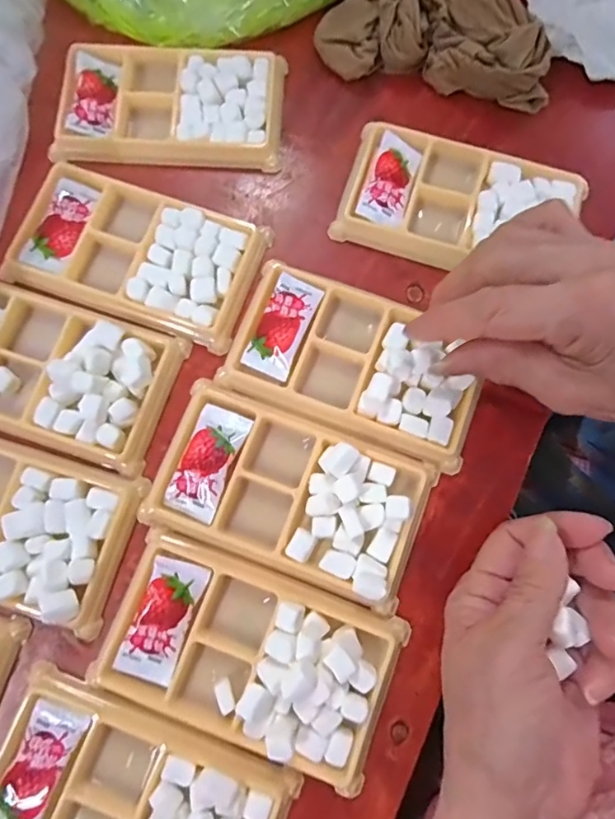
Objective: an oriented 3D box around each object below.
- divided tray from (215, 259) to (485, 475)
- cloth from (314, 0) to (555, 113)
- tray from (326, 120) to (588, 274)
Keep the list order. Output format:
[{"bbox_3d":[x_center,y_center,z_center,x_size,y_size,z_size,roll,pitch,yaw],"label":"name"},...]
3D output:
[{"bbox_3d":[0.028,-0.028,0.275,0.131,0.020,0.074,22,77,4],"label":"divided tray"},{"bbox_3d":[0.081,-0.241,0.313,0.136,0.043,0.082,12,77,2],"label":"cloth"},{"bbox_3d":[0.087,-0.118,0.303,0.129,0.014,0.074,18,77,3],"label":"tray"}]

